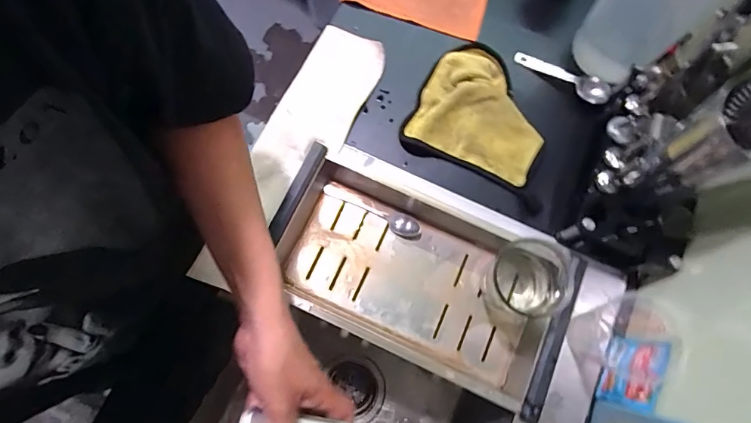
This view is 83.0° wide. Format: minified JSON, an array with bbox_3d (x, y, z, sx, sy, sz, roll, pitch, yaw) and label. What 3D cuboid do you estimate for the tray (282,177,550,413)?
[{"bbox_3d":[0.054,0.092,0.547,0.337,0.058,0.181,24,75,5],"label":"tray"}]

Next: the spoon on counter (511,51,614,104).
[{"bbox_3d":[0.264,-0.193,0.602,0.138,0.022,0.033,30,76,7],"label":"spoon on counter"}]

